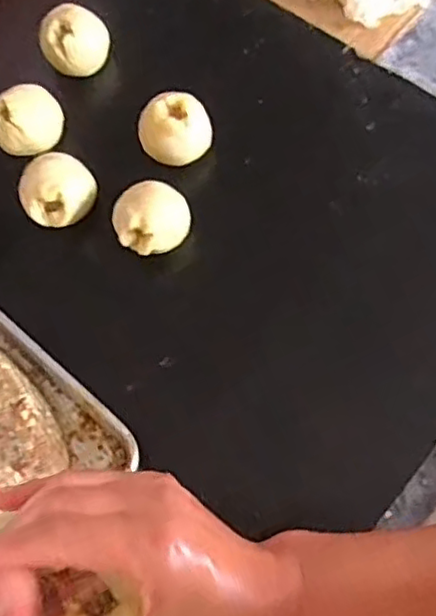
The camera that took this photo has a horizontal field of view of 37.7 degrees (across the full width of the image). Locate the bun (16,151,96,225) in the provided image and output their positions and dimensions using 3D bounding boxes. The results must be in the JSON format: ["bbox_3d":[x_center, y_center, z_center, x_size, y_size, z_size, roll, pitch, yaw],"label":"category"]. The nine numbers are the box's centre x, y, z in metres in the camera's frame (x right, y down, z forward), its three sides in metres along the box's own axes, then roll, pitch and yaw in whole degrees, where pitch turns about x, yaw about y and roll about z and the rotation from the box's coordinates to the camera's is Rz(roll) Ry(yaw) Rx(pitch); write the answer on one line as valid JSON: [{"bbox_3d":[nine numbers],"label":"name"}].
[{"bbox_3d":[-0.172,-0.121,0.684,0.079,0.064,0.071,-3,70,1],"label":"bun"}]

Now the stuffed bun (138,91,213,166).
[{"bbox_3d":[-0.046,-0.190,0.700,0.073,0.066,0.068,-24,70,-6],"label":"stuffed bun"}]

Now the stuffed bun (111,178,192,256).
[{"bbox_3d":[-0.069,-0.090,0.661,0.080,0.054,0.067,-13,70,-2],"label":"stuffed bun"}]

